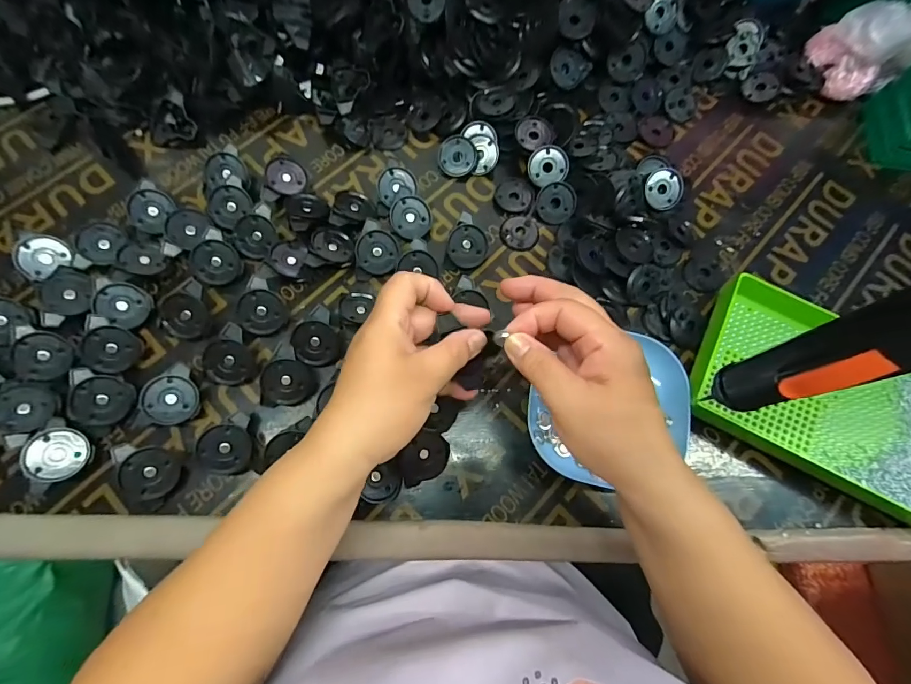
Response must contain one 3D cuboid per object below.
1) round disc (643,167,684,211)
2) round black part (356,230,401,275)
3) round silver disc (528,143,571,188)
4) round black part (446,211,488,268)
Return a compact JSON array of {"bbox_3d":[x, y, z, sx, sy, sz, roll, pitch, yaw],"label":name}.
[{"bbox_3d":[0.229,-0.169,0.455,0.042,0.008,0.042,1,113,2],"label":"round disc"},{"bbox_3d":[-0.079,-0.096,0.419,0.042,0.011,0.054,-1,100,-17],"label":"round black part"},{"bbox_3d":[0.101,-0.193,0.451,0.043,0.005,0.040,1,102,3],"label":"round silver disc"},{"bbox_3d":[0.013,-0.101,0.425,0.045,0.012,0.049,37,90,-17],"label":"round black part"}]

